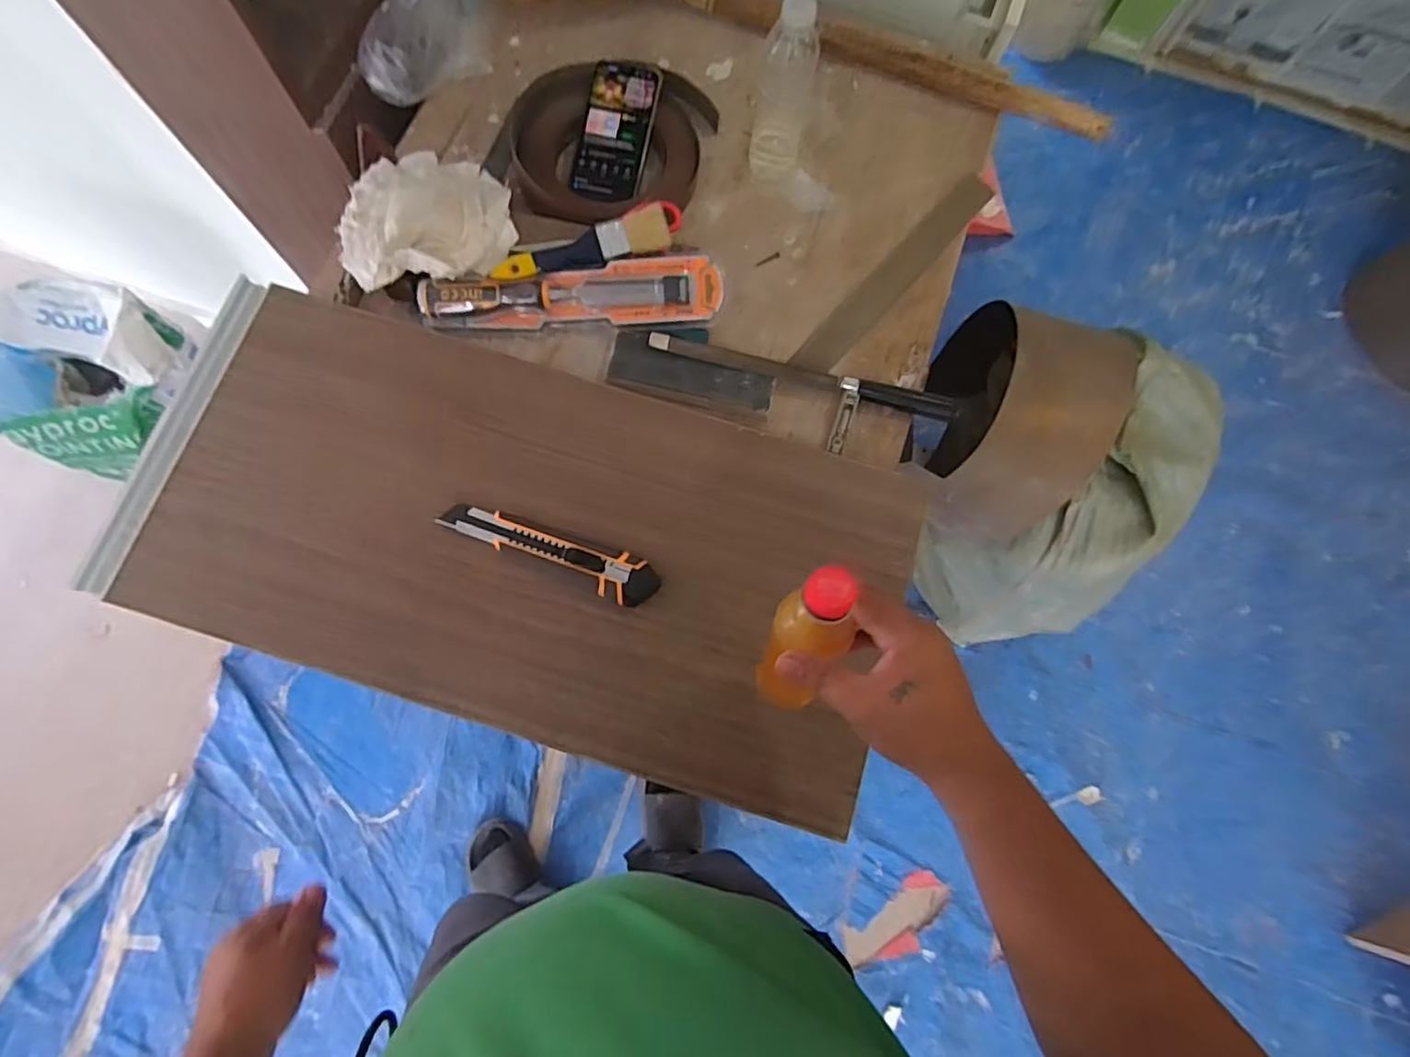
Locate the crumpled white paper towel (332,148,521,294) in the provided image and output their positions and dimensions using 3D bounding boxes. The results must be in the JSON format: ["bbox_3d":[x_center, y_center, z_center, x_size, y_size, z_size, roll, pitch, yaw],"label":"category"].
[{"bbox_3d":[-0.294,-0.330,0.675,0.172,0.031,0.148,-15,76,-7],"label":"crumpled white paper towel"}]

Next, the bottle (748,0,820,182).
[{"bbox_3d":[0.084,-0.461,0.687,0.057,0.177,0.053,10,75,0],"label":"bottle"}]

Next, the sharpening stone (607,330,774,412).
[{"bbox_3d":[-0.014,-0.164,0.685,0.172,0.016,0.050,15,75,1],"label":"sharpening stone"}]

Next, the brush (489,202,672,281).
[{"bbox_3d":[-0.126,-0.286,0.675,0.185,0.010,0.042,-20,104,1],"label":"brush"}]

